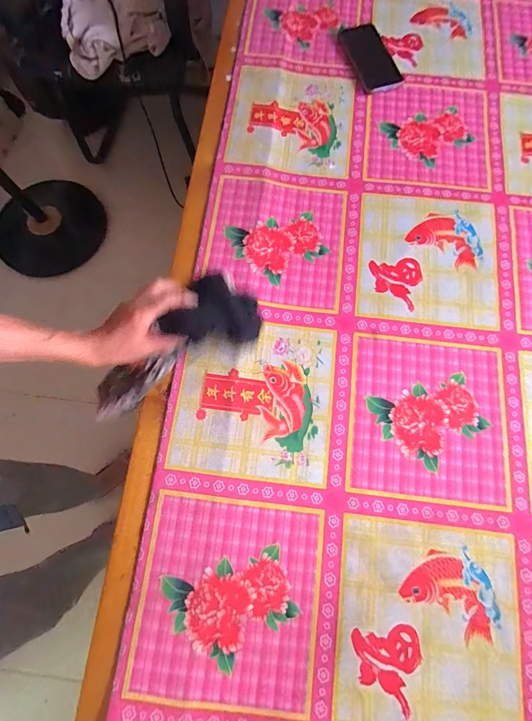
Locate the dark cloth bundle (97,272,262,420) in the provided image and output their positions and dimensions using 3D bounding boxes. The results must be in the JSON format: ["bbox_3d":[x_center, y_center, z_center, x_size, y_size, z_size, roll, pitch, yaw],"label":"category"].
[{"bbox_3d":[-0.137,-0.014,0.492,0.270,0.083,0.094,-36,77,5],"label":"dark cloth bundle"}]

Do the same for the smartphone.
[{"bbox_3d":[0.205,-0.594,0.661,0.083,0.007,0.176,-16,75,-4],"label":"smartphone"}]

